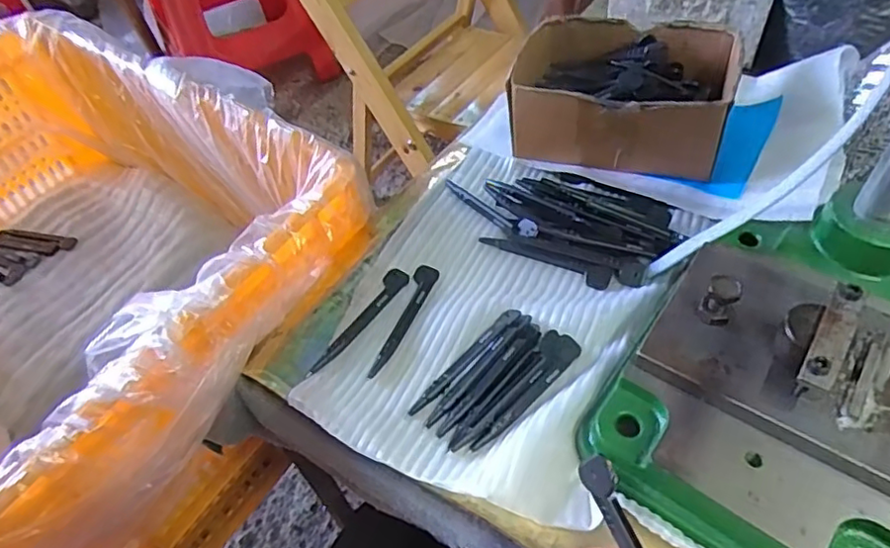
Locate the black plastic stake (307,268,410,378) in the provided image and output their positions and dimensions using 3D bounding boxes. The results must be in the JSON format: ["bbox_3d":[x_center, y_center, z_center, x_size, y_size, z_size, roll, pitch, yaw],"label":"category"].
[{"bbox_3d":[-0.057,0.031,0.416,0.015,0.004,0.101,23,56,22],"label":"black plastic stake"}]

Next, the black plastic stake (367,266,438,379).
[{"bbox_3d":[-0.028,0.030,0.417,0.016,0.004,0.096,14,53,16],"label":"black plastic stake"}]

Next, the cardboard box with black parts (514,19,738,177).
[{"bbox_3d":[0.144,-0.149,0.500,0.155,0.063,0.128,13,53,15],"label":"cardboard box with black parts"}]

